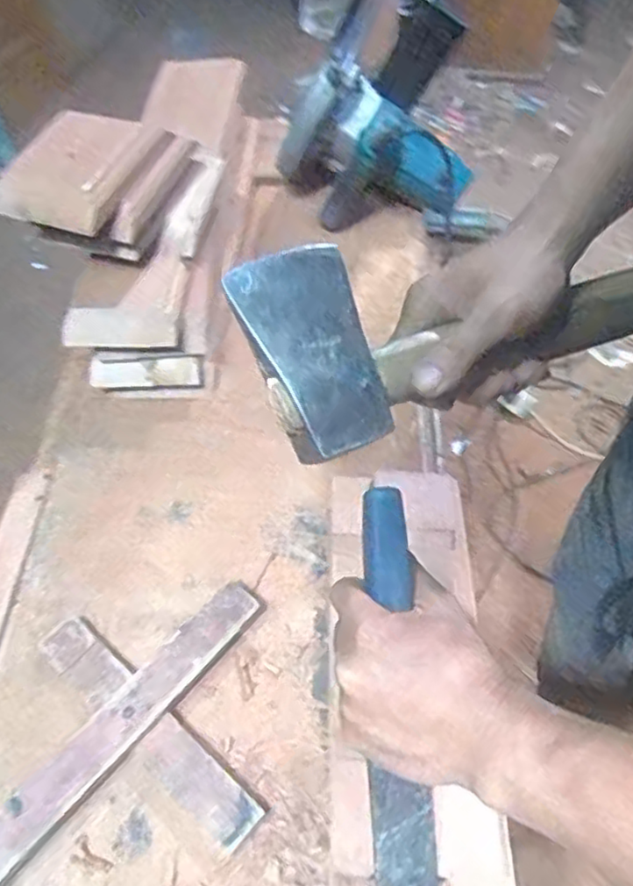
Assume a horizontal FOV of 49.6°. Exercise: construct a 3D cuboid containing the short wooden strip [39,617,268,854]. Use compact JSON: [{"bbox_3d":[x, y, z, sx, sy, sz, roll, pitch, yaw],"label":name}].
[{"bbox_3d":[-0.128,0.205,0.506,0.219,0.024,0.037,34,62,26],"label":"short wooden strip"}]

